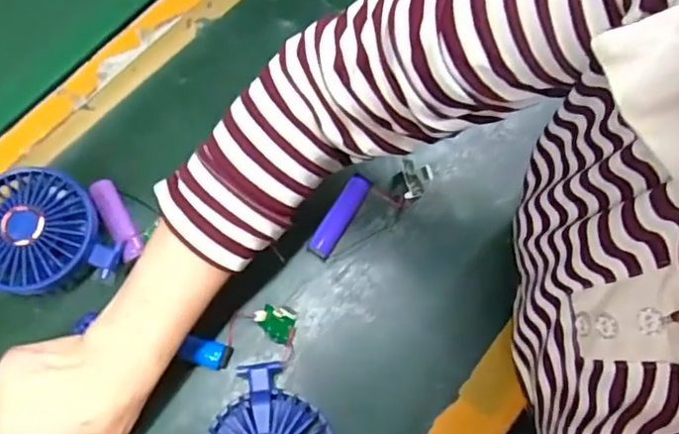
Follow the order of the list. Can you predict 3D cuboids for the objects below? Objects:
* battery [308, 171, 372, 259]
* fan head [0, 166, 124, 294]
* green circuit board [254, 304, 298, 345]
[{"bbox_3d":[0.000,-0.001,0.458,0.017,0.014,0.066,31,74,8],"label":"battery"},{"bbox_3d":[-0.208,0.010,0.418,0.089,0.031,0.087,1,72,-2],"label":"fan head"},{"bbox_3d":[-0.043,0.073,0.431,0.030,0.016,0.024,42,76,10],"label":"green circuit board"}]

